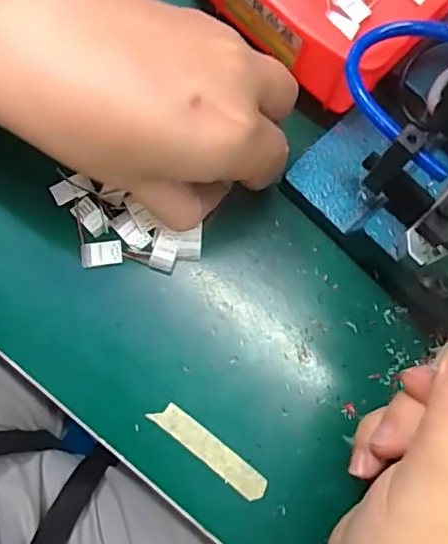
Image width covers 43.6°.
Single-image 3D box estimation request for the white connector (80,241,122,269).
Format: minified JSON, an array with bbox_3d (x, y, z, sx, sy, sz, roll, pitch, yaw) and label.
[{"bbox_3d":[-0.062,-0.009,0.280,0.020,0.004,0.012,-8,80,-2],"label":"white connector"}]

